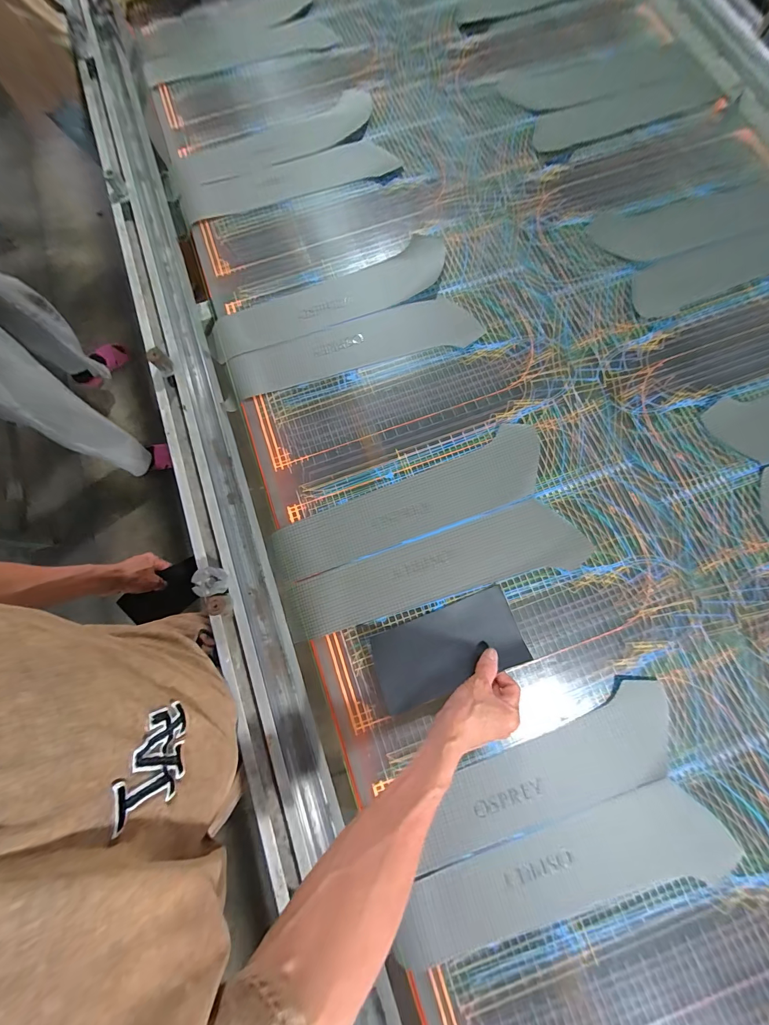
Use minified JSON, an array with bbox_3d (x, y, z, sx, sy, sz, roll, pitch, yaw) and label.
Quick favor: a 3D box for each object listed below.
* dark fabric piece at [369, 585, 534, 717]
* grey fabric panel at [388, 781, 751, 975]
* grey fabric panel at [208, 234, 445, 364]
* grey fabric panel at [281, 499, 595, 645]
[{"bbox_3d":[0.084,0.185,0.455,0.197,0.006,0.100,-21,74,0],"label":"dark fabric piece"},{"bbox_3d":[0.212,0.431,0.408,0.405,0.007,0.103,-15,79,-2],"label":"grey fabric panel"},{"bbox_3d":[-0.096,-0.362,0.577,0.429,0.019,0.105,-23,79,-3],"label":"grey fabric panel"},{"bbox_3d":[0.067,0.080,0.490,0.431,0.011,0.100,-15,78,-1],"label":"grey fabric panel"}]

